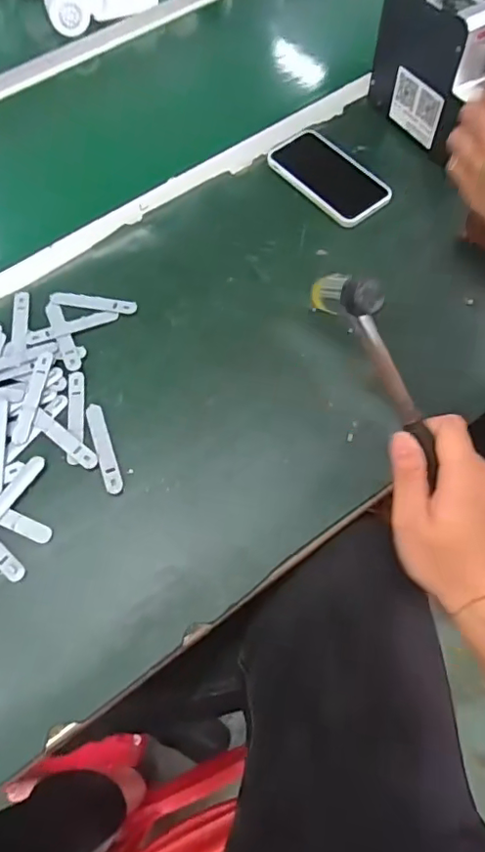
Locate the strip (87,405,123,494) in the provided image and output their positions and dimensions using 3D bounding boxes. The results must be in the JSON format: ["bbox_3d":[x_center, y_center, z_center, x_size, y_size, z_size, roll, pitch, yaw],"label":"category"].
[{"bbox_3d":[-0.128,0.019,0.504,0.016,0.004,0.095,-20,64,-7],"label":"strip"}]

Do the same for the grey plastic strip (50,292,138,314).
[{"bbox_3d":[-0.158,-0.132,0.578,0.095,0.007,0.018,7,64,6],"label":"grey plastic strip"}]

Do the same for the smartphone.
[{"bbox_3d":[0.097,-0.292,0.638,0.081,0.012,0.151,-35,67,-14],"label":"smartphone"}]

